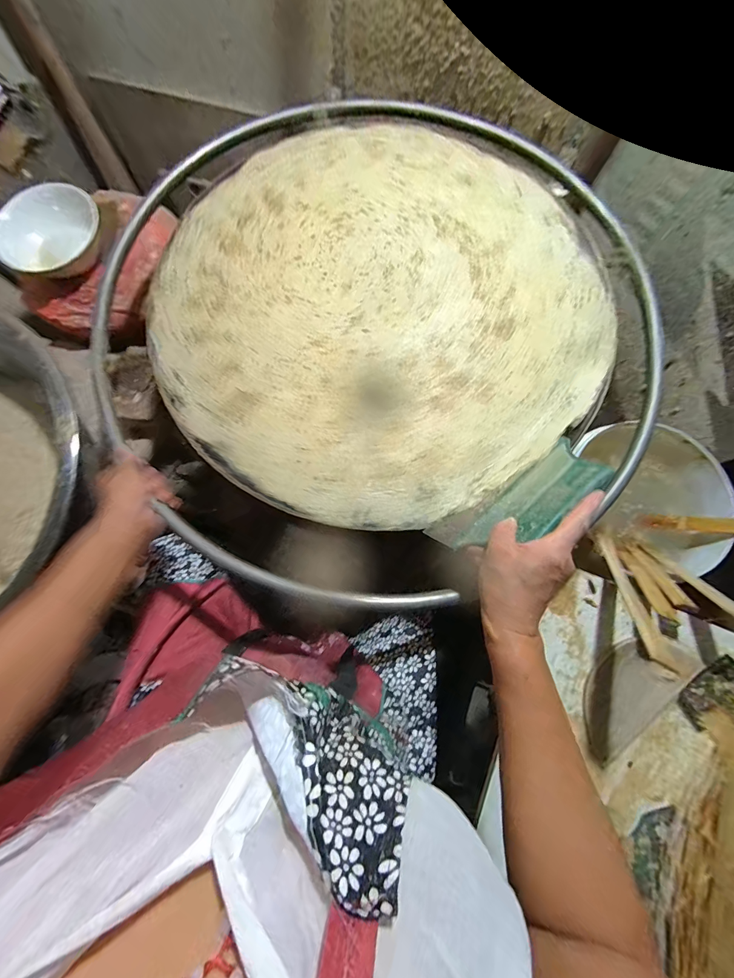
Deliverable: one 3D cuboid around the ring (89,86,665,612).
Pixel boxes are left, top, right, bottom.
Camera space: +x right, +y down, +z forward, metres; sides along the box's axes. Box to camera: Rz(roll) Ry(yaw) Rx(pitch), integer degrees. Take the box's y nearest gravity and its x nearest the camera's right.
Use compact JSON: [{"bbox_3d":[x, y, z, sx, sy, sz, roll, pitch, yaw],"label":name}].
[{"bbox_3d":[0.018,-0.281,0.531,0.816,0.036,0.872,0,76,0],"label":"ring"}]

